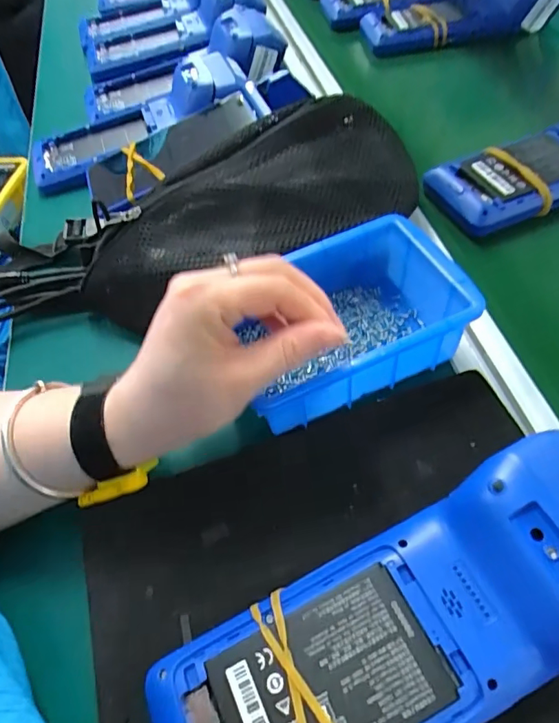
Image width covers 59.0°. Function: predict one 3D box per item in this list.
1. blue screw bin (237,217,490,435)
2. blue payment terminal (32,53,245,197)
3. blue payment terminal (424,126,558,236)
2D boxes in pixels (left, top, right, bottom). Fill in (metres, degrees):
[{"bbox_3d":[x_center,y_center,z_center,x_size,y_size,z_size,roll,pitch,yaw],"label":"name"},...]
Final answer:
[{"bbox_3d":[0.041,-0.026,0.309,0.146,0.051,0.096,-27,54,-9],"label":"blue screw bin"},{"bbox_3d":[-0.146,-0.242,0.488,0.220,0.047,0.090,-26,55,5],"label":"blue payment terminal"},{"bbox_3d":[0.233,-0.177,0.407,0.226,0.056,0.081,-21,55,-9],"label":"blue payment terminal"}]

